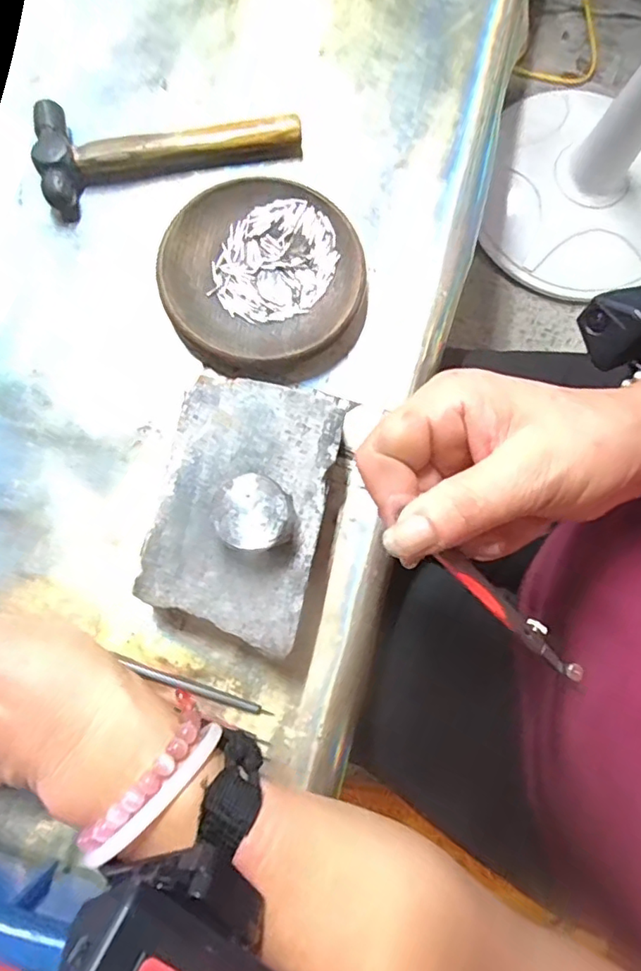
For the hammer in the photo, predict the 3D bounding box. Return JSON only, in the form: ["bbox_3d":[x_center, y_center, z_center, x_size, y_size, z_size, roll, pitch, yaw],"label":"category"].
[{"bbox_3d":[-0.089,-0.203,0.334,0.151,0.019,0.062,-10,81,-4],"label":"hammer"}]

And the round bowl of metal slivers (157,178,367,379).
[{"bbox_3d":[-0.033,-0.119,0.320,0.108,0.019,0.113,0,80,-2],"label":"round bowl of metal slivers"}]

